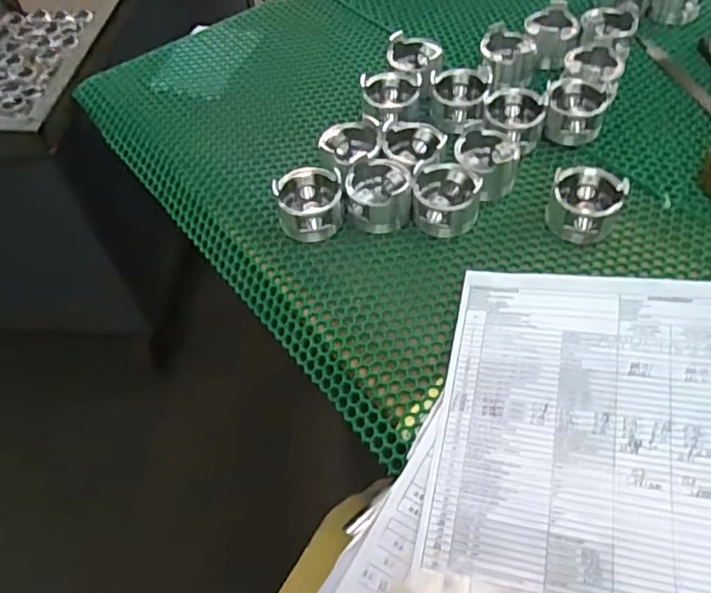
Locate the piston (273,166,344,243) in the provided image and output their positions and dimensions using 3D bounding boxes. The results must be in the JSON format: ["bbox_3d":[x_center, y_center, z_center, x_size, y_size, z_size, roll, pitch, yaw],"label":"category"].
[{"bbox_3d":[-0.045,-0.094,0.601,0.063,0.048,0.062,-2,54,3],"label":"piston"}]

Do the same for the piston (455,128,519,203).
[{"bbox_3d":[0.133,-0.137,0.623,0.061,0.044,0.069,-16,54,-7],"label":"piston"}]

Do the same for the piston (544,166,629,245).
[{"bbox_3d":[0.217,-0.087,0.578,0.063,0.047,0.059,17,57,16],"label":"piston"}]

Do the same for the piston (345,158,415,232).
[{"bbox_3d":[0.024,-0.100,0.606,0.064,0.044,0.060,3,54,6],"label":"piston"}]

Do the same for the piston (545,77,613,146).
[{"bbox_3d":[0.236,-0.198,0.657,0.064,0.051,0.064,11,55,12],"label":"piston"}]

